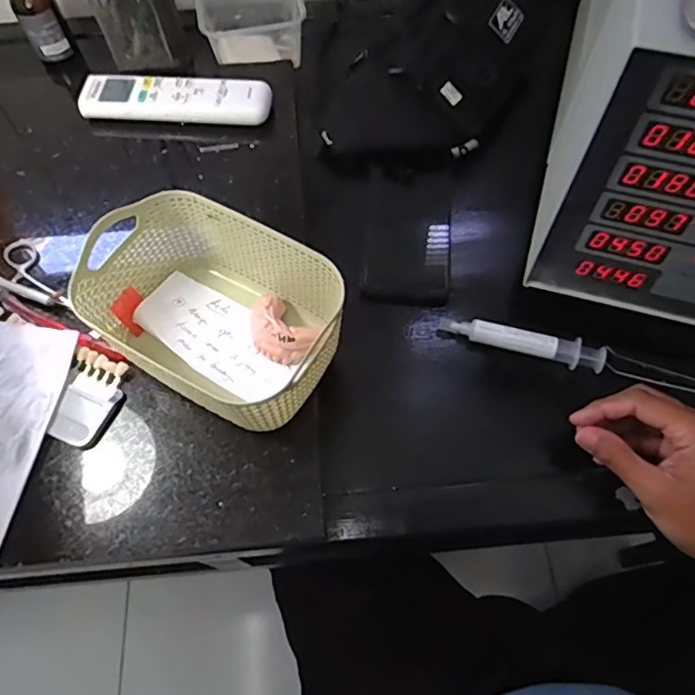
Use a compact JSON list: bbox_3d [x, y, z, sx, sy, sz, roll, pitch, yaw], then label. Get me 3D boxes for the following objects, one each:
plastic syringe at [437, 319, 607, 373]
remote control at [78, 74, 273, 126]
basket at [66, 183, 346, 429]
[{"bbox_3d":[0.138,-0.007,0.441,0.126,0.012,0.021,17,66,9],"label":"plastic syringe"},{"bbox_3d":[-0.164,-0.235,0.535,0.178,0.024,0.046,4,64,3],"label":"remote control"},{"bbox_3d":[-0.091,-0.026,0.395,0.169,0.078,0.119,26,67,13],"label":"basket"}]

